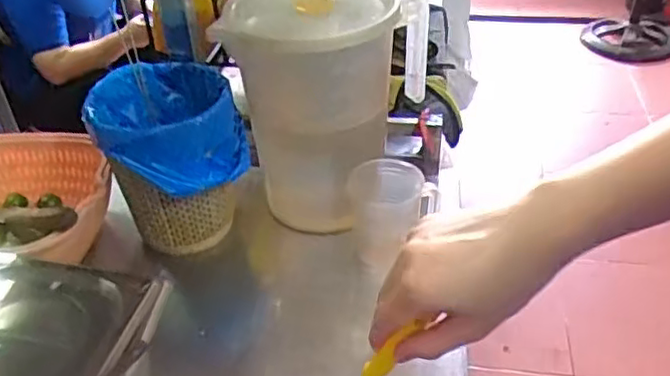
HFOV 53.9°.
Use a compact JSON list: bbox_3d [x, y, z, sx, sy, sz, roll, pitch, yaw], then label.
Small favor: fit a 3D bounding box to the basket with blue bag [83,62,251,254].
[{"bbox_3d":[-0.170,-0.025,0.711,0.144,0.162,0.124,-17,40,-18],"label":"basket with blue bag"}]

